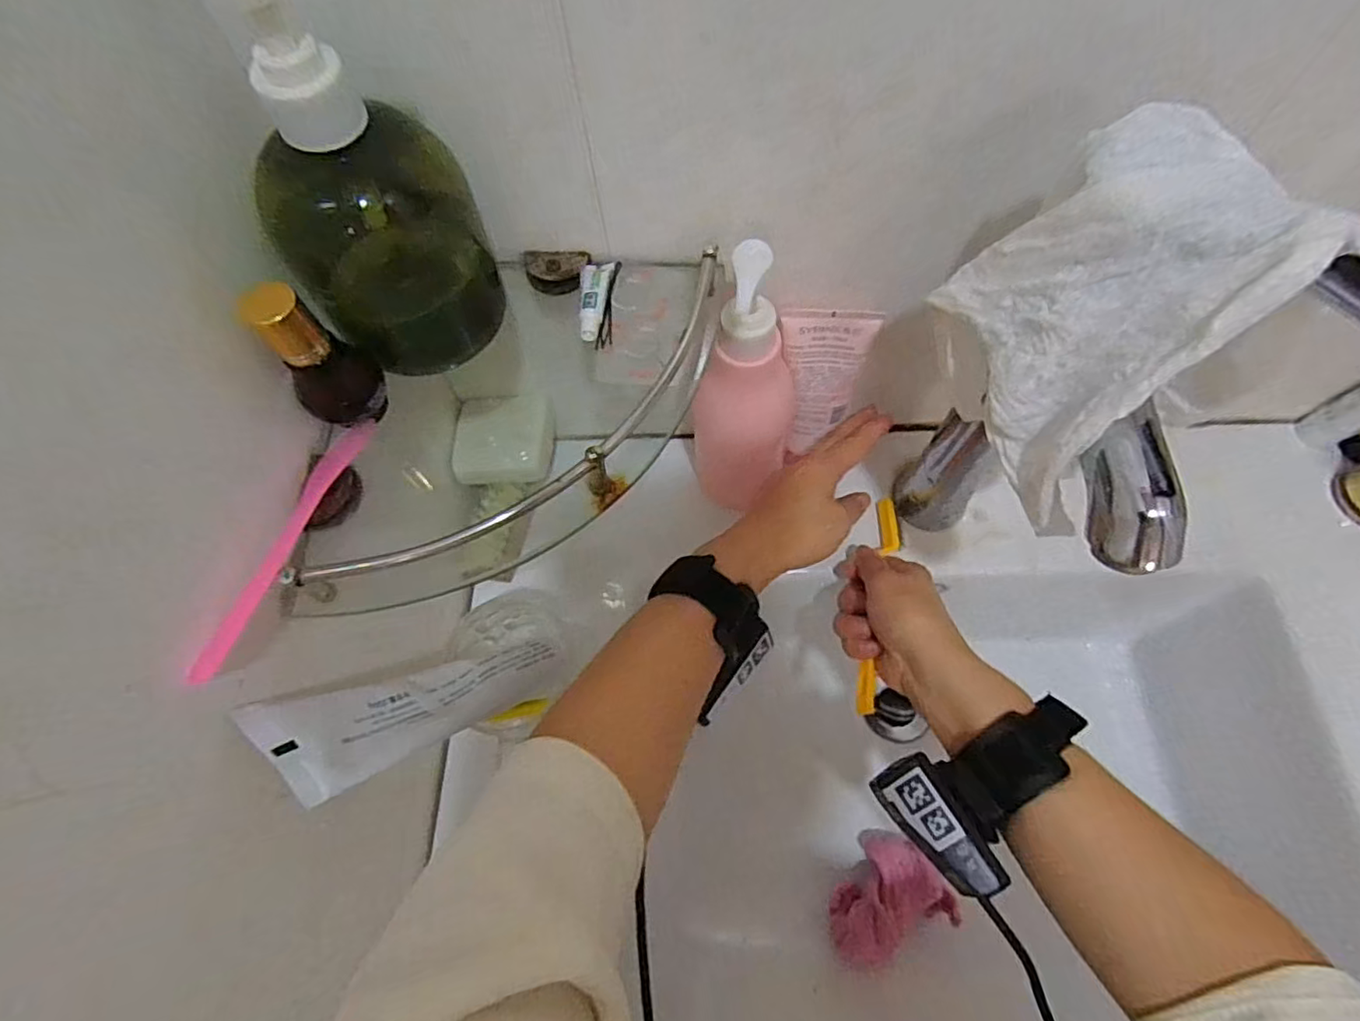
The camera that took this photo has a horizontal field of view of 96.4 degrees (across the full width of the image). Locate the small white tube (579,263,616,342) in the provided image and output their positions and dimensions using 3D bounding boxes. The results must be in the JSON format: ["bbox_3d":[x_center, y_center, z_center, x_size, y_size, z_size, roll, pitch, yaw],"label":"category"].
[{"bbox_3d":[-0.045,-0.113,0.322,0.017,0.008,0.053,0,66,2],"label":"small white tube"}]

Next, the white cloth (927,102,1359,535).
[{"bbox_3d":[0.163,-0.074,0.247,0.036,0.136,0.105,-21,67,-40],"label":"white cloth"}]

